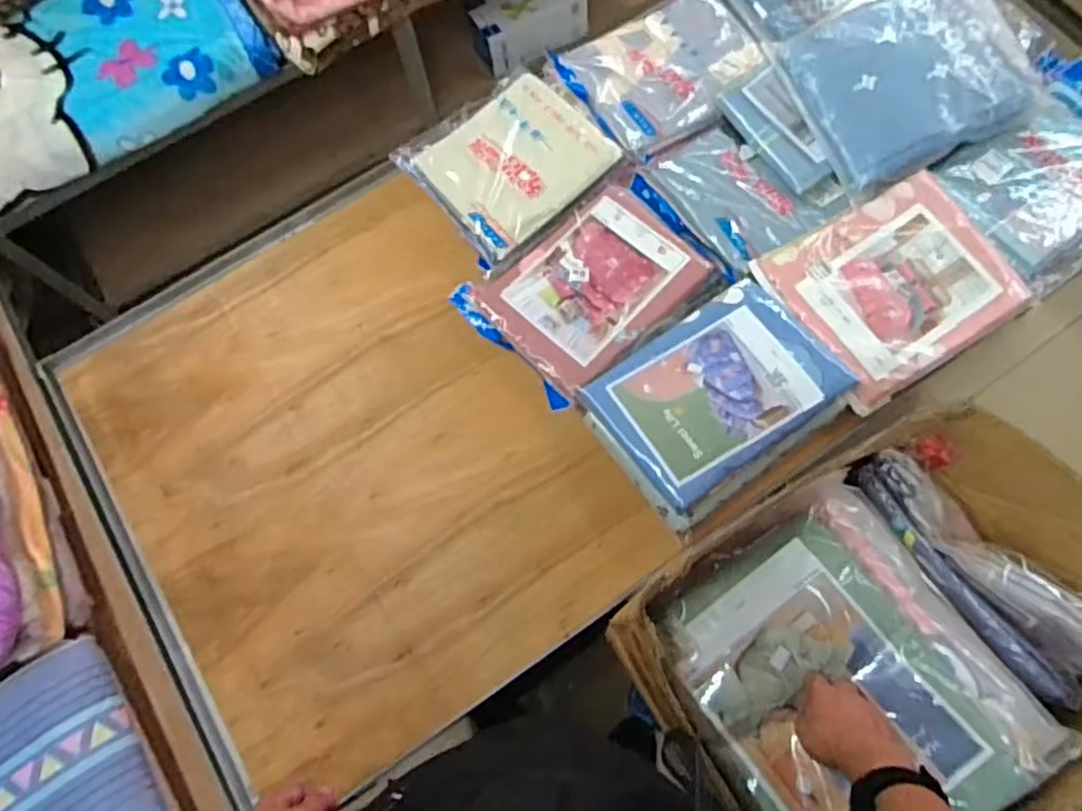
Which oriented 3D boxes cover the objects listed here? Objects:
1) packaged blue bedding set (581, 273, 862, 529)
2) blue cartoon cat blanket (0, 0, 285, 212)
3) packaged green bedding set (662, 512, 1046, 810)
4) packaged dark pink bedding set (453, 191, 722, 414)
[{"bbox_3d":[0.280,-0.017,1.114,0.357,0.049,0.270,-35,74,-8],"label":"packaged blue bedding set"},{"bbox_3d":[-0.877,-0.662,1.356,0.641,0.077,0.420,-33,73,-8],"label":"blue cartoon cat blanket"},{"bbox_3d":[0.309,0.314,0.742,0.249,0.057,0.326,-36,74,-9],"label":"packaged green bedding set"},{"bbox_3d":[0.085,-0.203,1.223,0.378,0.051,0.271,-37,74,-9],"label":"packaged dark pink bedding set"}]

